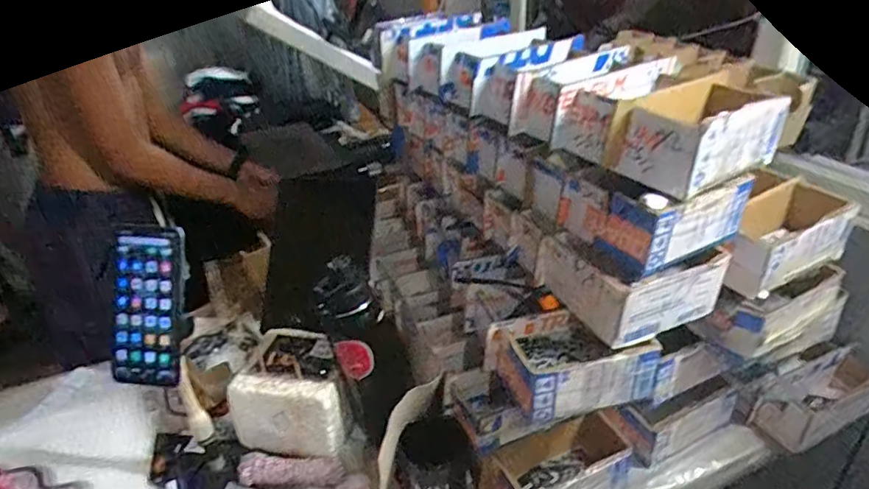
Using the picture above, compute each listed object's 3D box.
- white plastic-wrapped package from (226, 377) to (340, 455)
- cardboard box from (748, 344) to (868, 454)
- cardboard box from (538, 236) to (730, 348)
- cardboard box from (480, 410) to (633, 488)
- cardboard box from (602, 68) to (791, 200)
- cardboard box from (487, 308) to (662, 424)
[{"bbox_3d":[-0.195,0.235,0.755,0.150,0.118,0.038,4,31,10],"label":"white plastic-wrapped package"},{"bbox_3d":[0.524,0.214,0.774,0.177,0.075,0.079,-14,32,-20],"label":"cardboard box"},{"bbox_3d":[0.227,0.037,0.652,0.164,0.076,0.127,-15,32,-20],"label":"cardboard box"},{"bbox_3d":[0.159,0.278,0.695,0.185,0.080,0.082,-16,33,-22],"label":"cardboard box"},{"bbox_3d":[0.265,-0.114,0.579,0.163,0.072,0.100,-19,34,-26],"label":"cardboard box"},{"bbox_3d":[0.153,0.131,0.635,0.163,0.064,0.103,-10,31,-12],"label":"cardboard box"}]

